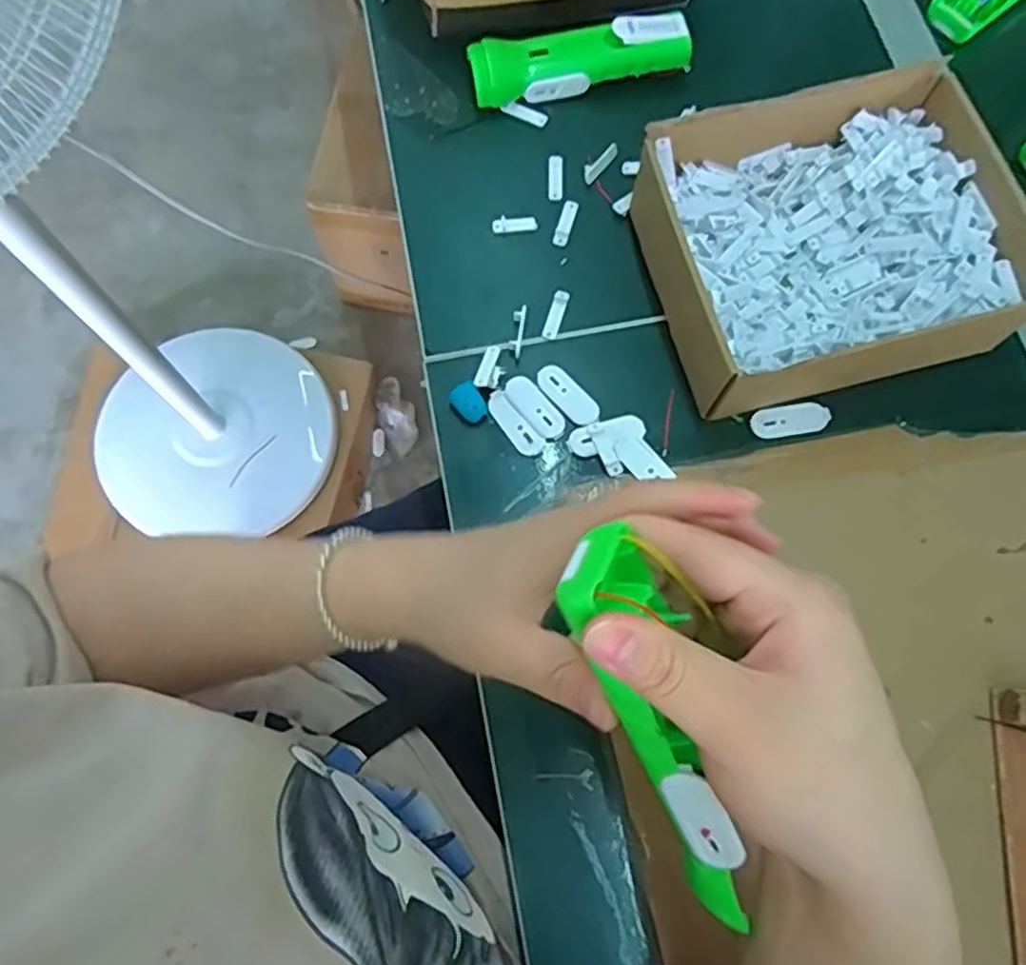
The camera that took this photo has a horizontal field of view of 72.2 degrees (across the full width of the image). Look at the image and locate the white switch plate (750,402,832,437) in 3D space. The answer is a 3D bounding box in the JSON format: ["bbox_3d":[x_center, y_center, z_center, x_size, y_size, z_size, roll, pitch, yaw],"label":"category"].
[{"bbox_3d":[0.179,-0.041,0.455,0.049,0.006,0.019,-9,72,-3],"label":"white switch plate"}]

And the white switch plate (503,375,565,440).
[{"bbox_3d":[0.014,-0.049,0.457,0.021,0.004,0.048,-35,76,-11],"label":"white switch plate"}]

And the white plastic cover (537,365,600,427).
[{"bbox_3d":[0.036,-0.057,0.460,0.021,0.004,0.048,-41,77,-12],"label":"white plastic cover"}]

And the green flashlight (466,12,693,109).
[{"bbox_3d":[0.049,-0.314,0.527,0.162,0.040,0.041,-9,72,-3],"label":"green flashlight"}]

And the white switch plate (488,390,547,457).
[{"bbox_3d":[0.001,-0.038,0.455,0.016,0.004,0.049,-36,76,-11],"label":"white switch plate"}]

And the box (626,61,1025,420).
[{"bbox_3d":[0.202,-0.164,0.462,0.211,0.073,0.197,-15,73,-5],"label":"box"}]

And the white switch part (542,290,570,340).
[{"bbox_3d":[0.030,-0.115,0.478,0.010,0.004,0.038,19,73,4],"label":"white switch part"}]

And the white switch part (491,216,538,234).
[{"bbox_3d":[0.001,-0.184,0.500,0.031,0.004,0.013,1,73,-1],"label":"white switch part"}]

